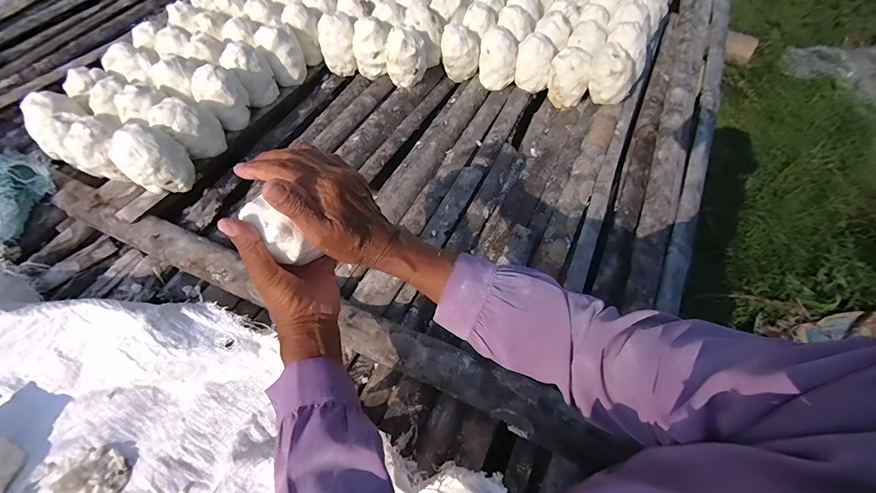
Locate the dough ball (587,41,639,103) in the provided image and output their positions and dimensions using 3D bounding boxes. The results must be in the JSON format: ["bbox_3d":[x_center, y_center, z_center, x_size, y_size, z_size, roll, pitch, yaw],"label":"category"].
[{"bbox_3d":[0.340,-0.338,0.747,0.090,0.089,0.079,27,64,12],"label":"dough ball"}]

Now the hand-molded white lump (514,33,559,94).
[{"bbox_3d":[0.202,-0.386,0.804,0.075,0.091,0.066,14,62,5],"label":"hand-molded white lump"}]

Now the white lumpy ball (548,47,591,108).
[{"bbox_3d":[0.265,-0.340,0.778,0.068,0.091,0.070,1,61,-2],"label":"white lumpy ball"}]

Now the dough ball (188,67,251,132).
[{"bbox_3d":[-0.378,-0.261,0.672,0.078,0.094,0.061,-30,67,-18],"label":"dough ball"}]

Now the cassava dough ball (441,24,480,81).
[{"bbox_3d":[0.046,-0.412,0.816,0.081,0.093,0.063,1,61,-2],"label":"cassava dough ball"}]

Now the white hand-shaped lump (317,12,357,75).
[{"bbox_3d":[-0.211,-0.424,0.808,0.072,0.097,0.071,-12,63,-9],"label":"white hand-shaped lump"}]

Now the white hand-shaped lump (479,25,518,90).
[{"bbox_3d":[0.126,-0.398,0.810,0.075,0.095,0.074,-1,61,-3],"label":"white hand-shaped lump"}]

